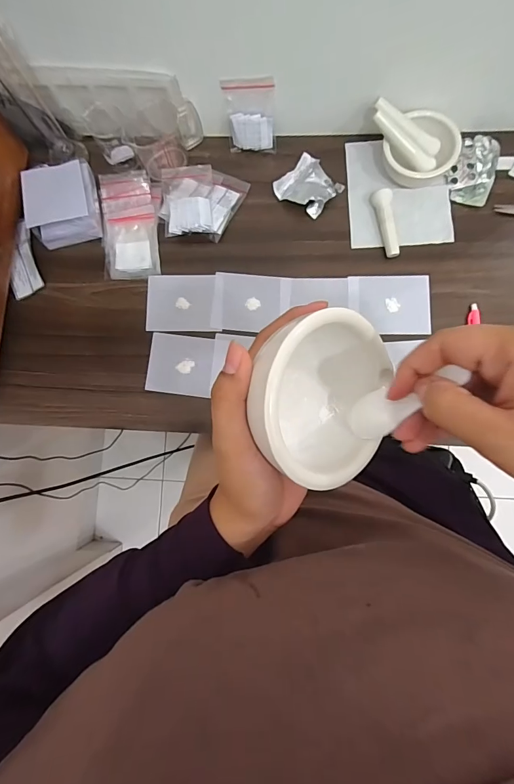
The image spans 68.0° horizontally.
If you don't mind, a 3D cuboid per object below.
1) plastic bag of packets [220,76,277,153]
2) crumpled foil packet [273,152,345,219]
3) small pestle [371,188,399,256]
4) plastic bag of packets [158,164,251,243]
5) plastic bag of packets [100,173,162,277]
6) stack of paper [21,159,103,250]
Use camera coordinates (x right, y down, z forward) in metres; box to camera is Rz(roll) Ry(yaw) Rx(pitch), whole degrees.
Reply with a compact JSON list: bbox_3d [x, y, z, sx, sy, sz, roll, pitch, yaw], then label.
[{"bbox_3d":[-0.009,-0.384,0.535,0.068,0.091,0.015,5,55,6],"label":"plastic bag of packets"},{"bbox_3d":[0.076,-0.295,0.548,0.079,0.023,0.076,42,87,8],"label":"crumpled foil packet"},{"bbox_3d":[0.182,-0.235,0.530,0.024,0.024,0.093,-13,82,2],"label":"small pestle"},{"bbox_3d":[-0.080,-0.272,0.549,0.120,0.032,0.103,3,83,4],"label":"plastic bag of packets"},{"bbox_3d":[-0.188,-0.246,0.560,0.079,0.021,0.155,-4,82,3],"label":"plastic bag of packets"},{"bbox_3d":[-0.280,-0.275,0.553,0.093,0.045,0.112,-8,82,3],"label":"stack of paper"}]

